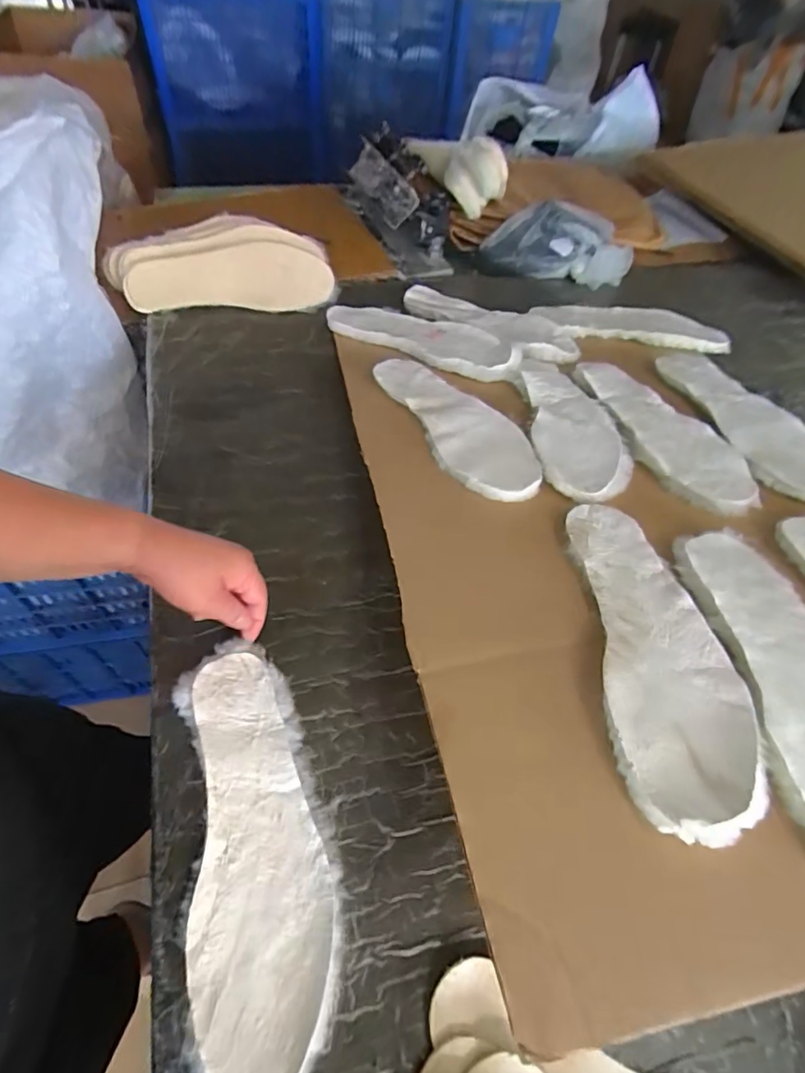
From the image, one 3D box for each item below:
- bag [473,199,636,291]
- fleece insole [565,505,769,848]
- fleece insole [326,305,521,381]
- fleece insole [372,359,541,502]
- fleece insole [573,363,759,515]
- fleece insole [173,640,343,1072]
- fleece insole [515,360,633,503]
[{"bbox_3d":[0.261,-0.489,0.894,0.246,0.095,0.106,5,55,-1],"label":"bag"},{"bbox_3d":[0.192,0.078,0.402,0.093,0.016,0.275,2,45,3],"label":"fleece insole"},{"bbox_3d":[0.026,-0.279,0.732,0.283,0.016,0.092,22,60,18],"label":"fleece insole"},{"bbox_3d":[0.063,-0.133,0.604,0.096,0.018,0.271,-24,51,-11],"label":"fleece insole"},{"bbox_3d":[0.292,-0.122,0.593,0.097,0.013,0.270,-10,47,-5],"label":"fleece insole"},{"bbox_3d":[-0.108,0.216,0.392,0.098,0.017,0.285,-10,56,-12],"label":"fleece insole"},{"bbox_3d":[0.192,-0.136,0.610,0.096,0.016,0.268,0,47,0],"label":"fleece insole"}]

